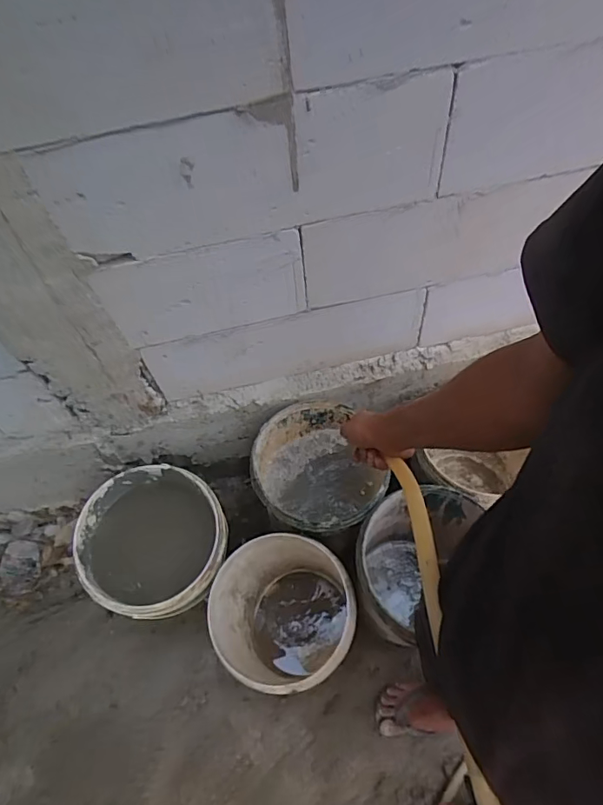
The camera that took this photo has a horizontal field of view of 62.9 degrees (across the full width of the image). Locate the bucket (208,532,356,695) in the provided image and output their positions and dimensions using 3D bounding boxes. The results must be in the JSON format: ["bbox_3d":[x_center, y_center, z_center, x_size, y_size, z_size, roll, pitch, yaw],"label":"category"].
[{"bbox_3d":[-0.038,0.505,1.139,0.300,0.334,0.287,-3,57,4],"label":"bucket"}]

